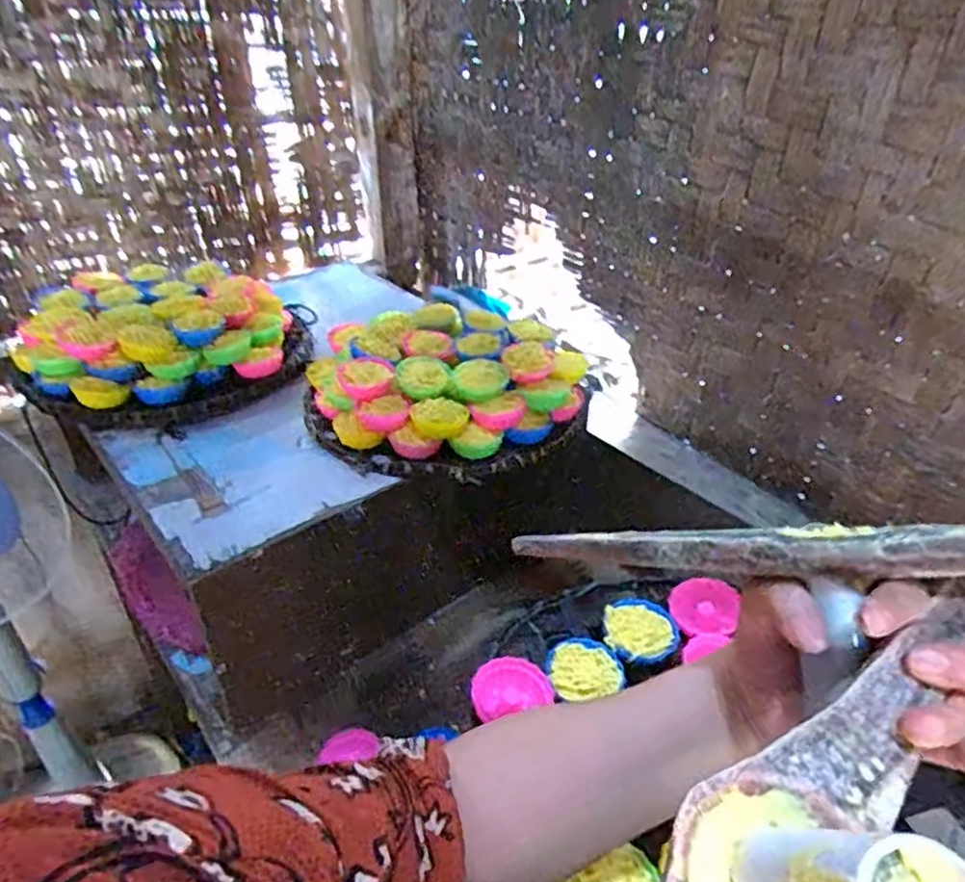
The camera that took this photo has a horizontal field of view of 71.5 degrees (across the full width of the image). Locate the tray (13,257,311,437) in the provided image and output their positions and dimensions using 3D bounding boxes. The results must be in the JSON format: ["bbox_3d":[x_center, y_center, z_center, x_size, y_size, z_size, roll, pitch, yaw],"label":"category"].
[{"bbox_3d":[-0.399,-0.134,0.852,0.315,0.085,0.283,5,36,-1],"label":"tray"}]

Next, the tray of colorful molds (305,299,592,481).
[{"bbox_3d":[-0.042,-0.068,0.803,0.318,0.097,0.261,-2,37,-11],"label":"tray of colorful molds"}]

